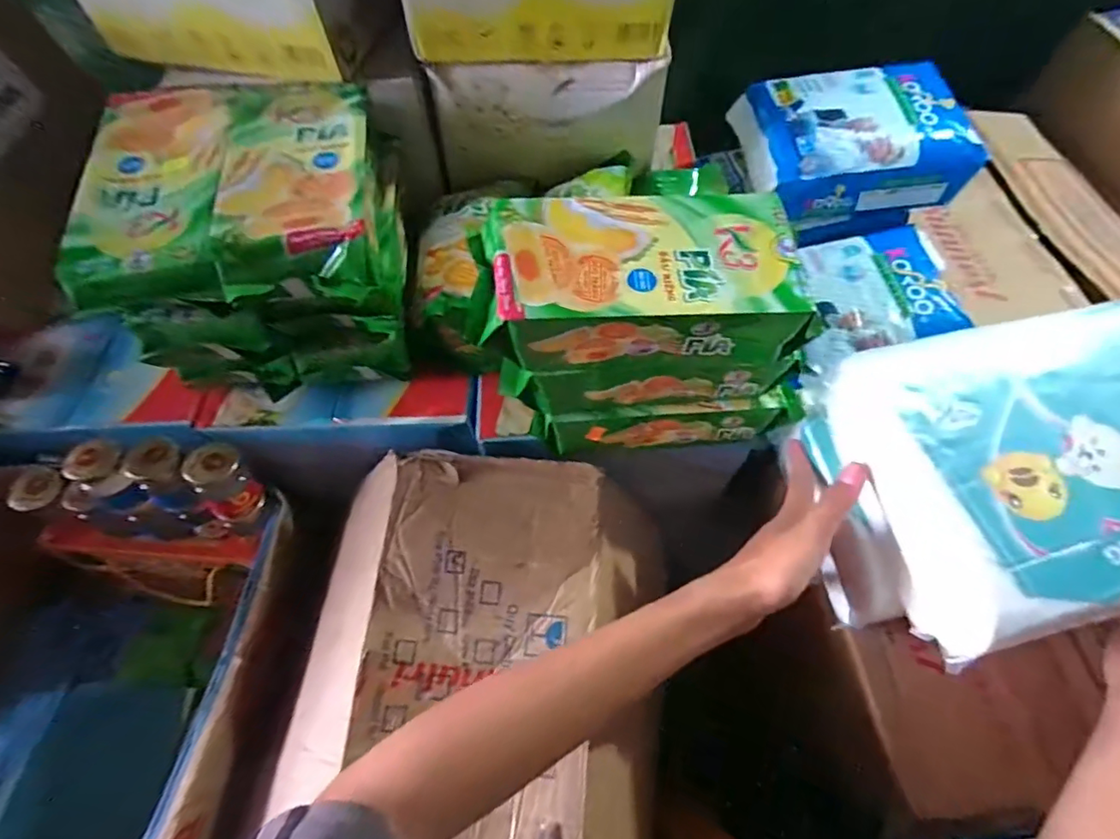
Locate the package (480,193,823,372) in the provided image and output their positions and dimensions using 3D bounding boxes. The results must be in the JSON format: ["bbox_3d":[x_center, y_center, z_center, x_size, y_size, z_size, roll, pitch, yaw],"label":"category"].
[{"bbox_3d":[0.058,-0.099,0.395,0.219,0.075,0.110,-3,62,0],"label":"package"}]

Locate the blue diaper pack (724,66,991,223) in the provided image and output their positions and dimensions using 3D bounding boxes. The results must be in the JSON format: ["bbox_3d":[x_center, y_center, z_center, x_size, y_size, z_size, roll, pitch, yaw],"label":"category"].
[{"bbox_3d":[0.330,-0.328,0.618,0.218,0.077,0.186,-5,62,-1],"label":"blue diaper pack"}]

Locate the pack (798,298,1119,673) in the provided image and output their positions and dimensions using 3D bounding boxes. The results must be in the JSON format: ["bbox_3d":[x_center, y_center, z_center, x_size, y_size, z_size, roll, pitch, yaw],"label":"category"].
[{"bbox_3d":[0.365,0.045,0.399,0.276,0.145,0.211,-5,62,-1],"label":"pack"}]

